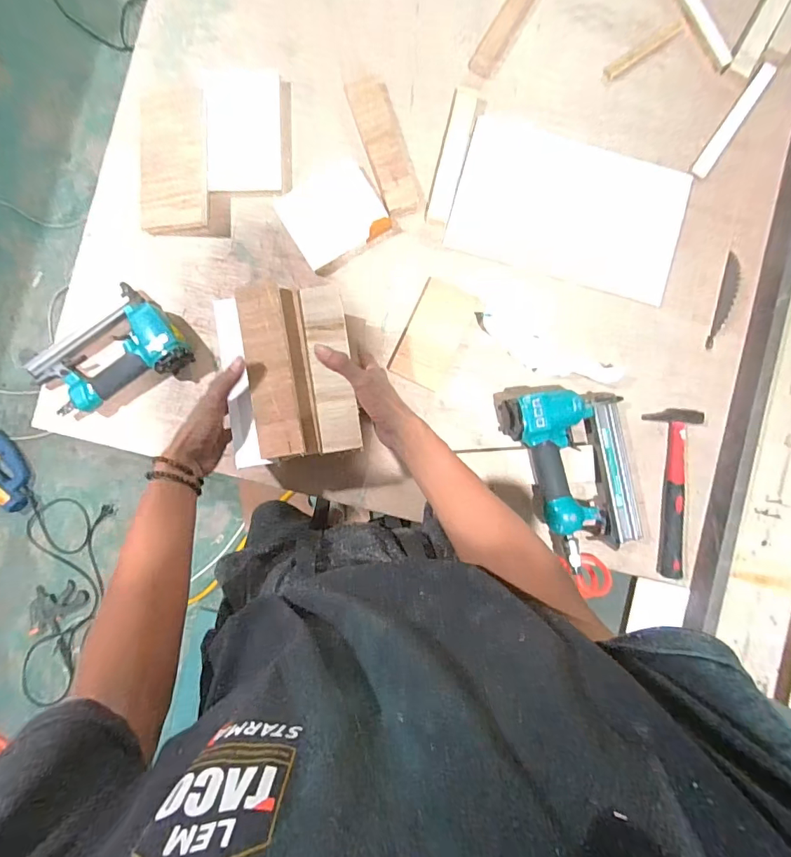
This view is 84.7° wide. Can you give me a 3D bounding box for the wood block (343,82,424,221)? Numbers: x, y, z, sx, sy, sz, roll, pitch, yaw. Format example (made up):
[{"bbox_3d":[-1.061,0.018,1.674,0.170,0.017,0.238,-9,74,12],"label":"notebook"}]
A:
[{"bbox_3d":[-0.014,-0.412,0.629,0.058,0.014,0.202,-18,88,-3],"label":"wood block"}]

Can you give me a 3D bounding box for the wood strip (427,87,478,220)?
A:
[{"bbox_3d":[0.084,-0.402,0.637,0.035,0.007,0.206,14,87,-1],"label":"wood strip"}]

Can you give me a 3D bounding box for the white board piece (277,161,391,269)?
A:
[{"bbox_3d":[-0.091,-0.314,0.630,0.132,0.012,0.121,-31,89,-3],"label":"white board piece"}]

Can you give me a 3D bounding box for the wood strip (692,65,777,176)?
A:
[{"bbox_3d":[0.514,-0.469,0.659,0.027,0.007,0.205,35,87,0],"label":"wood strip"}]

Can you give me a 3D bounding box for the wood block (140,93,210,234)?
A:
[{"bbox_3d":[-0.314,-0.379,0.619,0.095,0.029,0.193,-2,87,-2],"label":"wood block"}]

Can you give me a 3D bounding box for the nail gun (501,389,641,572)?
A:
[{"bbox_3d":[0.249,0.056,0.597,0.155,0.062,0.226,-15,88,-3],"label":"nail gun"}]

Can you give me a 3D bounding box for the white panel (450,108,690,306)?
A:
[{"bbox_3d":[0.261,-0.328,0.640,0.331,0.012,0.221,16,87,-1],"label":"white panel"}]

